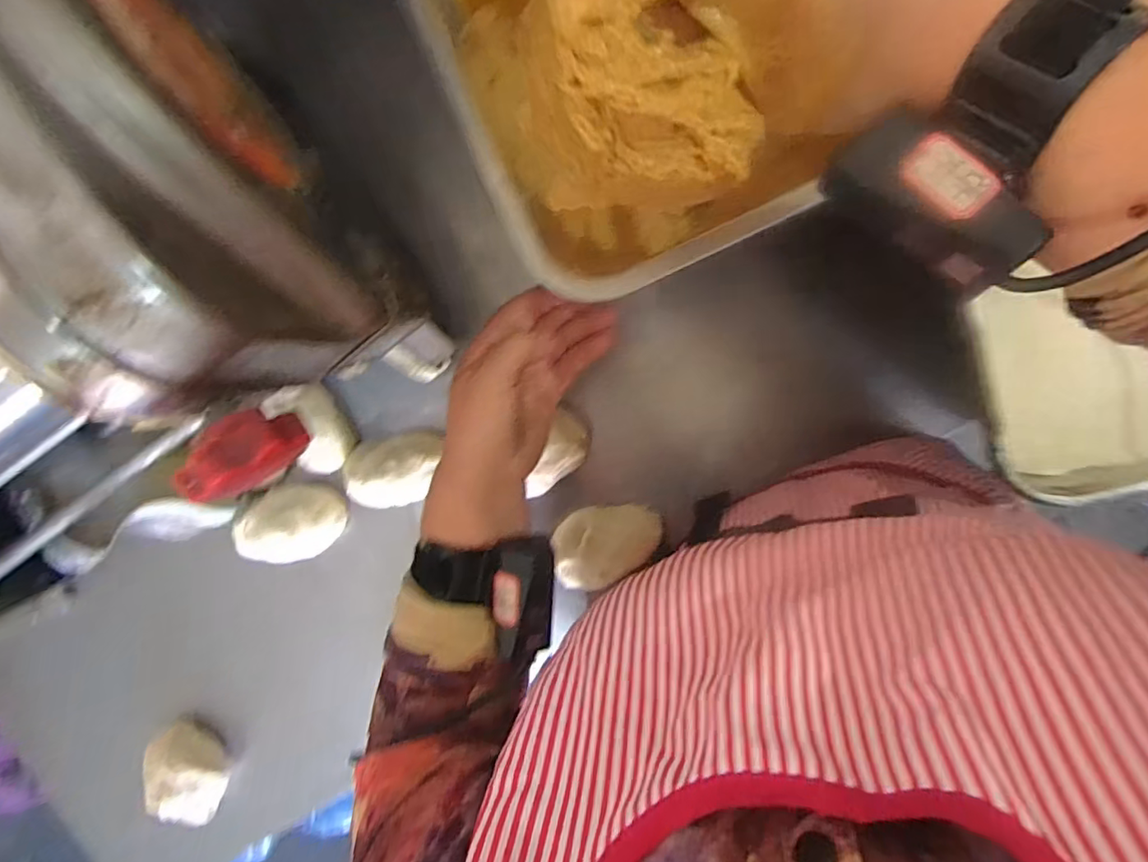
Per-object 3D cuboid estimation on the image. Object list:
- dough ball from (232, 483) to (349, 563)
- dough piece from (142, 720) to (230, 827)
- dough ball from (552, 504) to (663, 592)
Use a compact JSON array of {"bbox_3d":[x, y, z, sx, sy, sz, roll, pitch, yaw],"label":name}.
[{"bbox_3d":[-0.242,0.080,0.506,0.083,0.035,0.064,-18,93,5],"label":"dough ball"},{"bbox_3d":[-0.352,0.312,0.542,0.050,0.053,0.090,-20,93,5],"label":"dough piece"},{"bbox_3d":[0.028,0.094,0.487,0.089,0.033,0.060,-14,94,5],"label":"dough ball"}]

